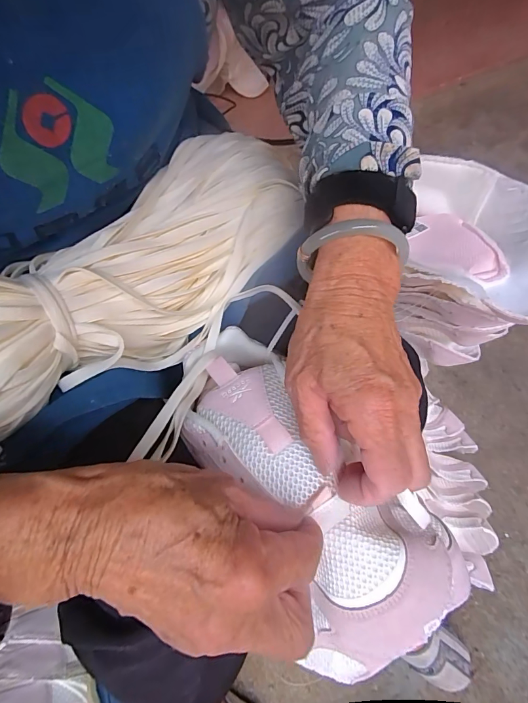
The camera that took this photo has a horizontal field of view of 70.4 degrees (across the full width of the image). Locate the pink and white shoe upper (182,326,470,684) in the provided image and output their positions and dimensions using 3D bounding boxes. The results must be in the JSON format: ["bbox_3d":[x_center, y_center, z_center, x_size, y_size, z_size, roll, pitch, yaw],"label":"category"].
[{"bbox_3d":[0.015,0.077,0.244,0.103,0.049,0.224,-33,64,-14],"label":"pink and white shoe upper"}]

